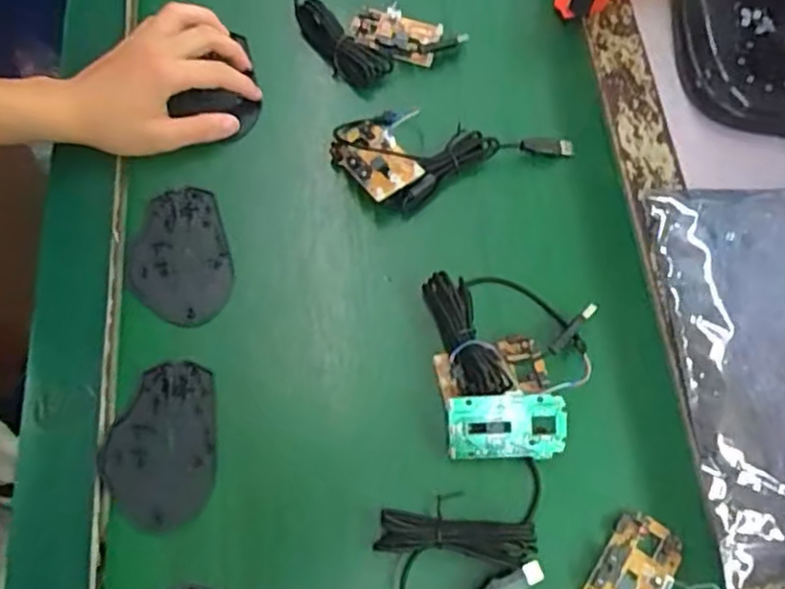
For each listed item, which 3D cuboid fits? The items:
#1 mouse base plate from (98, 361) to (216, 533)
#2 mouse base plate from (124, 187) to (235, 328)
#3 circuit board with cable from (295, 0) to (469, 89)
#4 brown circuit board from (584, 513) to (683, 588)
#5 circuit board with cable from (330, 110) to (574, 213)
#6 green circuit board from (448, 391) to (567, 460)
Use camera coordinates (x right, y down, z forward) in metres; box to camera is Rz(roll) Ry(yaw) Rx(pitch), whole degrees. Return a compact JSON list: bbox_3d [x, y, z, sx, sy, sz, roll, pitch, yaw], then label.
[{"bbox_3d":[-0.156,0.100,0.452,0.072,0.004,0.107,-5,67,-5],"label":"mouse base plate"},{"bbox_3d":[-0.160,-0.028,0.505,0.073,0.006,0.110,-13,68,-8],"label":"mouse base plate"},{"bbox_3d":[-0.028,-0.254,0.598,0.111,0.018,0.155,-30,72,-15],"label":"circuit board with cable"},{"bbox_3d":[0.155,0.181,0.436,0.044,0.012,0.077,34,69,11],"label":"brown circuit board"},{"bbox_3d":[0.045,-0.128,0.548,0.180,0.027,0.089,-21,70,-12],"label":"circuit board with cable"},{"bbox_3d":[0.076,0.090,0.452,0.076,0.006,0.045,-1,102,2],"label":"green circuit board"}]

